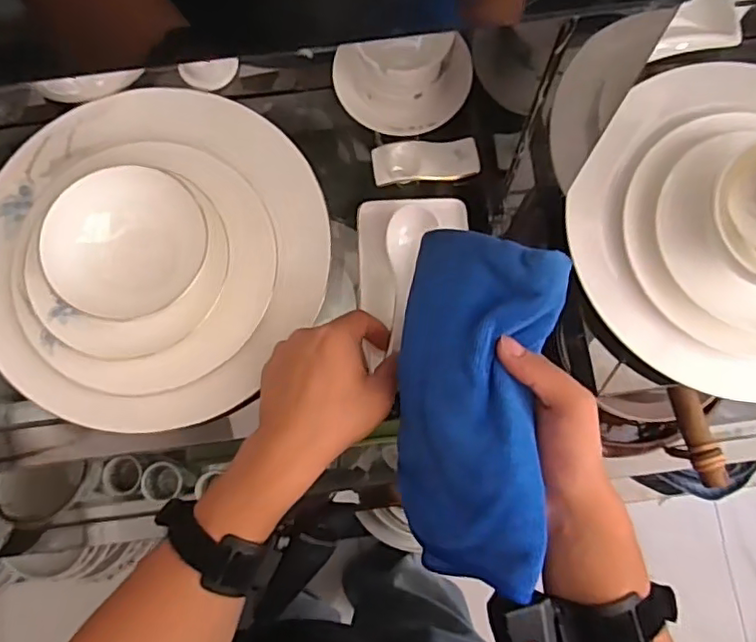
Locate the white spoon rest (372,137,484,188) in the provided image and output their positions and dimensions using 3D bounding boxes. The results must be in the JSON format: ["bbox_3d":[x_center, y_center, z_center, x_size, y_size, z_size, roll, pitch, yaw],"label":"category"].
[{"bbox_3d":[0.038,-0.126,0.473,0.084,0.013,0.033,-8,79,-1],"label":"white spoon rest"}]

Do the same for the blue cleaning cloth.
[{"bbox_3d":[0.053,0.047,0.355,0.097,0.026,0.199,2,84,39],"label":"blue cleaning cloth"}]

